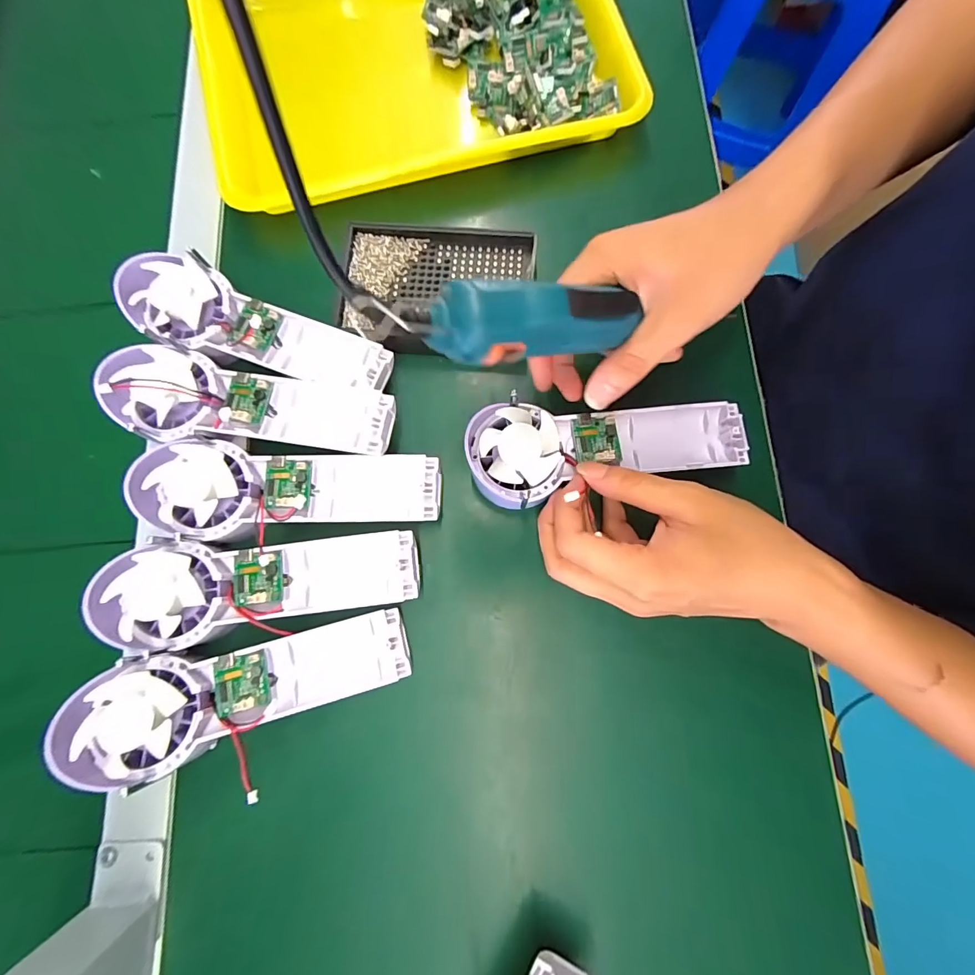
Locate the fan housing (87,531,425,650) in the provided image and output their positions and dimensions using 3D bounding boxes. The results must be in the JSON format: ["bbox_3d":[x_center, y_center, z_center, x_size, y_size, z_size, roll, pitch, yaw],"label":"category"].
[{"bbox_3d":[-0.130,0.059,0.251,0.173,0.035,0.059,-3,78,0],"label":"fan housing"}]

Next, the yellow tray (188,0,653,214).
[{"bbox_3d":[-0.060,-0.360,0.357,0.345,0.038,0.259,-16,79,-2],"label":"yellow tray"}]

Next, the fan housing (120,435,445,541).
[{"bbox_3d":[-0.119,0.004,0.262,0.174,0.030,0.059,3,79,2],"label":"fan housing"}]

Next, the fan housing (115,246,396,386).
[{"bbox_3d":[-0.148,-0.106,0.282,0.172,0.031,0.056,19,79,5],"label":"fan housing"}]

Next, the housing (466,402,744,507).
[{"bbox_3d":[0.076,-0.027,0.271,0.173,0.023,0.060,-6,78,-6],"label":"housing"}]

